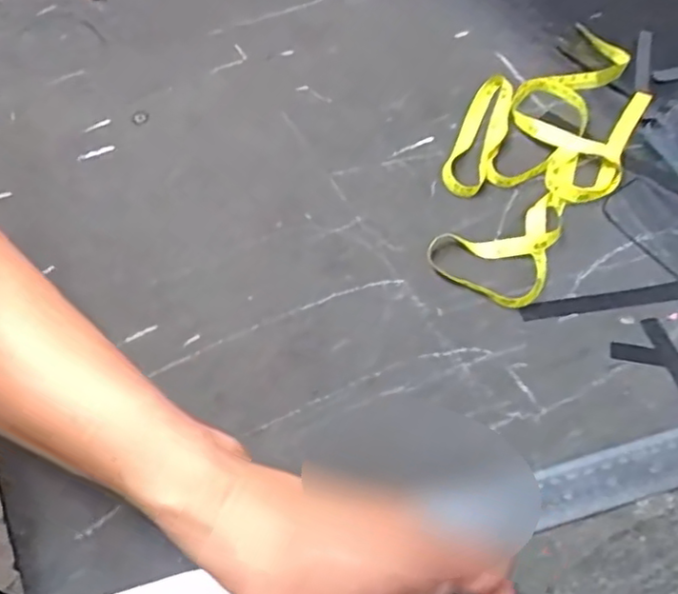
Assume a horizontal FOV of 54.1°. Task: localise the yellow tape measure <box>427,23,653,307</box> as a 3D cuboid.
[{"bbox_3d":[0.155,-0.125,0.500,0.117,0.020,0.308,24,59,17],"label":"yellow tape measure"}]

